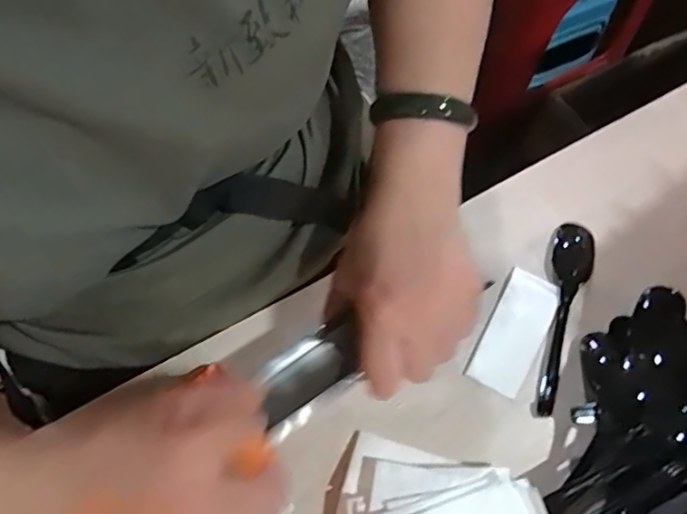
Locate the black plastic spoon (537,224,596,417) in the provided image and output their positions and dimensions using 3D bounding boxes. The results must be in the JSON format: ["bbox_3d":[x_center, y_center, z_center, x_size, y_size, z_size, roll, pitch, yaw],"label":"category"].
[{"bbox_3d":[0.179,0.048,0.430,0.034,0.008,0.154,11,75,2],"label":"black plastic spoon"}]

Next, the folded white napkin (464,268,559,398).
[{"bbox_3d":[0.135,0.059,0.425,0.044,0.004,0.094,27,76,7],"label":"folded white napkin"}]

